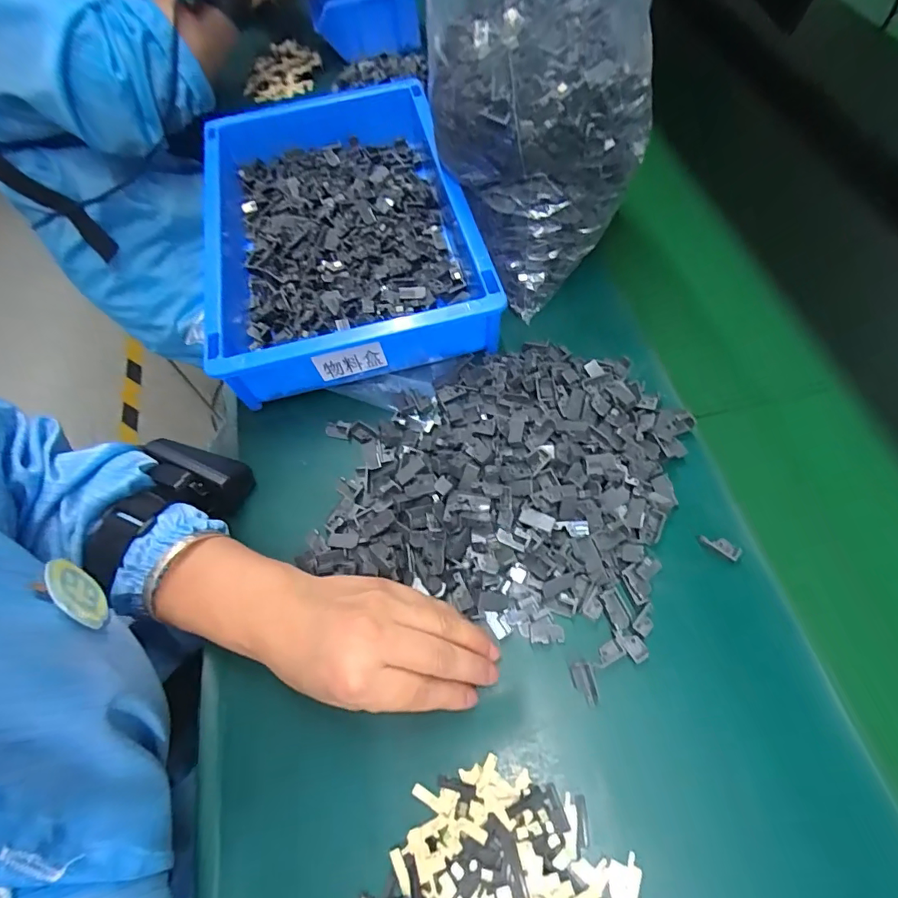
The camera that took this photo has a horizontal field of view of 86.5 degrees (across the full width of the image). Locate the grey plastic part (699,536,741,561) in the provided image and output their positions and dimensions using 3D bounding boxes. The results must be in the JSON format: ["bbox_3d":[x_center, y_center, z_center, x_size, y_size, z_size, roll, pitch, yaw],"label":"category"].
[{"bbox_3d":[0.172,0.061,0.303,0.024,0.005,0.011,25,66,28],"label":"grey plastic part"}]

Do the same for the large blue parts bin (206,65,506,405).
[{"bbox_3d":[-0.096,-0.193,0.418,0.205,0.067,0.310,-13,63,-4],"label":"large blue parts bin"}]

